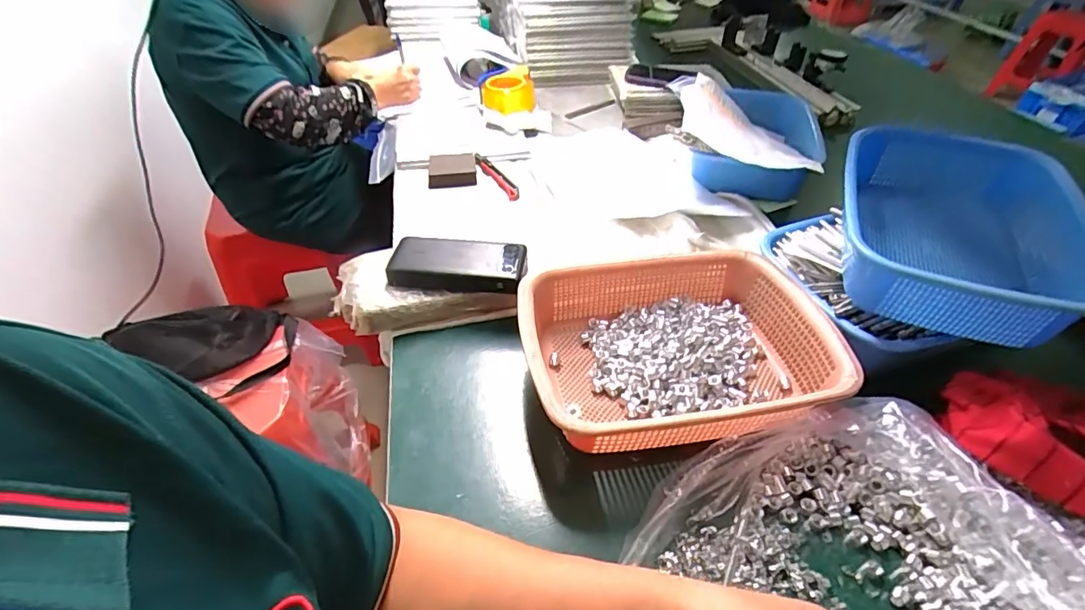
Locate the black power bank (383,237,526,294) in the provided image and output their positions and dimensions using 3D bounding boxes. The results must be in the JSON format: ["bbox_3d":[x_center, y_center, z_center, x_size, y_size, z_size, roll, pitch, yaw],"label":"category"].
[{"bbox_3d":[-0.096,-0.048,0.591,0.153,0.032,0.075,3,43,3],"label":"black power bank"}]

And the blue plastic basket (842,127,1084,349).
[{"bbox_3d":[0.415,-0.075,0.527,0.198,0.090,0.270,17,46,17],"label":"blue plastic basket"}]

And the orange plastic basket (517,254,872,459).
[{"bbox_3d":[0.130,0.041,0.511,0.294,0.076,0.216,-5,44,-6],"label":"orange plastic basket"}]

